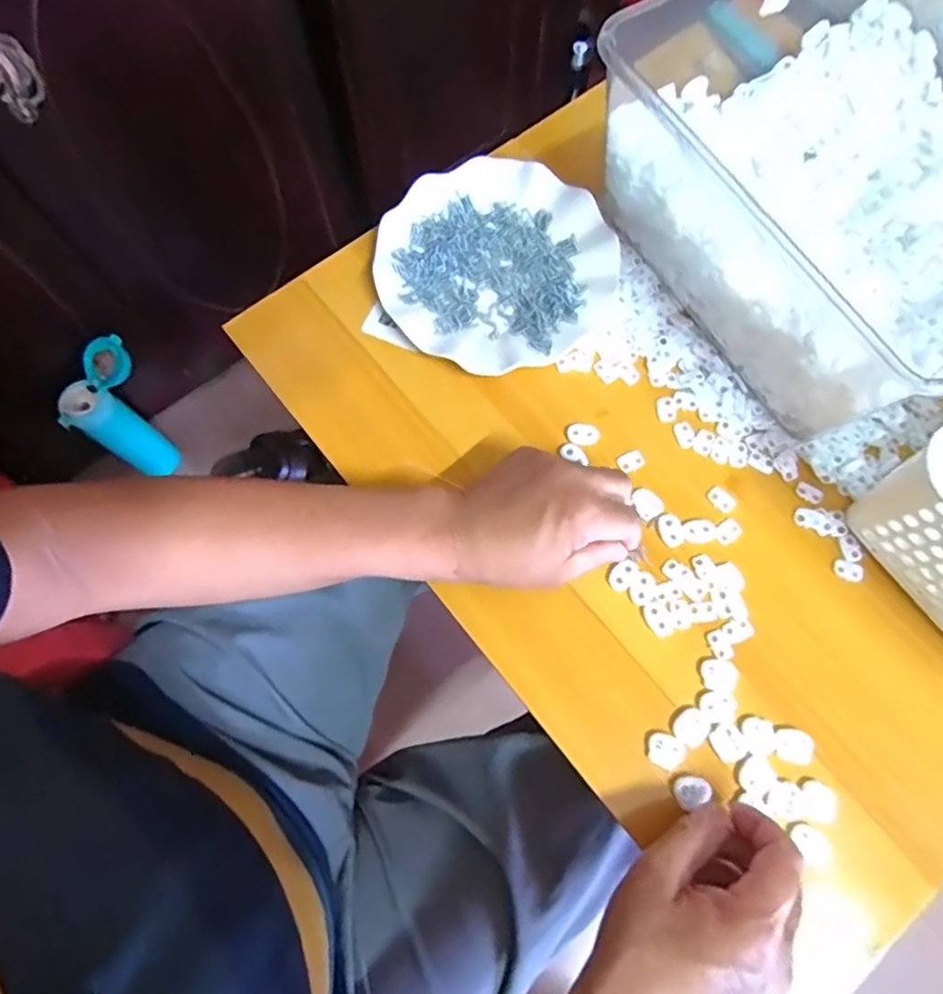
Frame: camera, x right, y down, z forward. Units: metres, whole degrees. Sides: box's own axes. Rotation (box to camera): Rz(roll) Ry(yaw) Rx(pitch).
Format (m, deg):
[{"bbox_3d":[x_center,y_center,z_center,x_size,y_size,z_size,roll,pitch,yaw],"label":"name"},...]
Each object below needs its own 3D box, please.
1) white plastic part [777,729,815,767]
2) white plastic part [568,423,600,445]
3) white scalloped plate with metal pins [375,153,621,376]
[{"bbox_3d":[0.206,0.159,0.393,0.021,0.006,0.021,0,73,-1],"label":"white plastic part"},{"bbox_3d":[0.082,-0.045,0.453,0.023,0.004,0.016,-7,73,-3],"label":"white plastic part"},{"bbox_3d":[0.019,-0.180,0.485,0.179,0.018,0.176,0,73,-1],"label":"white scalloped plate with metal pins"}]

